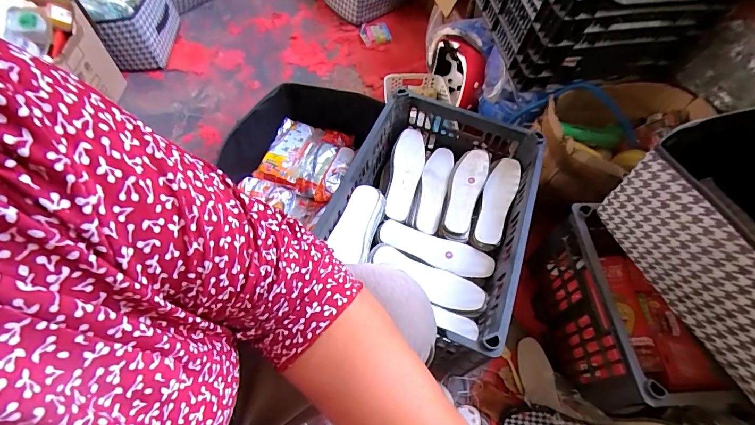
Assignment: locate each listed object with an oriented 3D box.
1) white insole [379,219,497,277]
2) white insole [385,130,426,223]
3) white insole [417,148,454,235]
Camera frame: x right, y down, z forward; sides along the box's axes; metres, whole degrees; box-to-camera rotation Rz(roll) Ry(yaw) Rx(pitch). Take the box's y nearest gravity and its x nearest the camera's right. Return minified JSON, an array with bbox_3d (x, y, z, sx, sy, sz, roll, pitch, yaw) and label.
[{"bbox_3d":[0.116,0.075,0.739,0.229,0.009,0.068,18,59,8],"label":"white insole"},{"bbox_3d":[0.066,-0.089,0.818,0.067,0.021,0.229,9,58,3],"label":"white insole"},{"bbox_3d":[0.126,-0.057,0.821,0.059,0.018,0.227,15,58,7],"label":"white insole"}]

